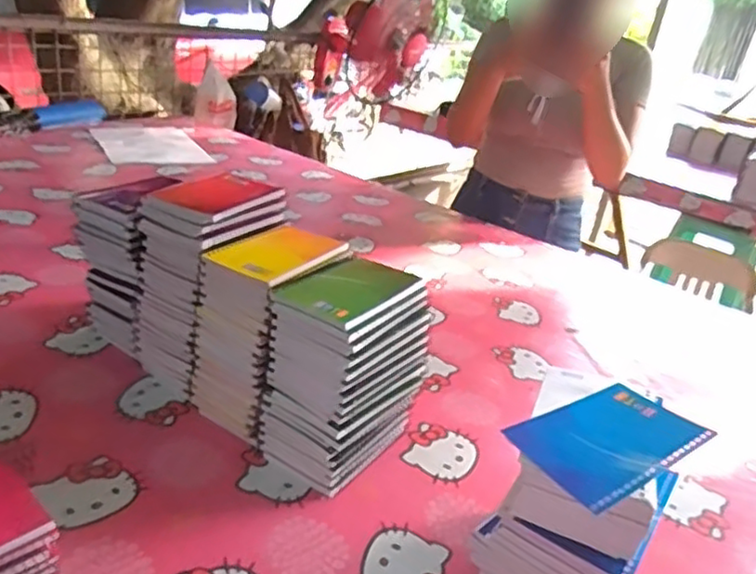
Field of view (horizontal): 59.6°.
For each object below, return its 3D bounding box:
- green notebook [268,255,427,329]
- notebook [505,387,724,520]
[{"bbox_3d":[-0.022,0.001,0.599,0.086,0.014,0.120,25,29,29],"label":"green notebook"},{"bbox_3d":[0.155,0.100,0.442,0.126,0.010,0.078,-10,31,-36],"label":"notebook"}]

